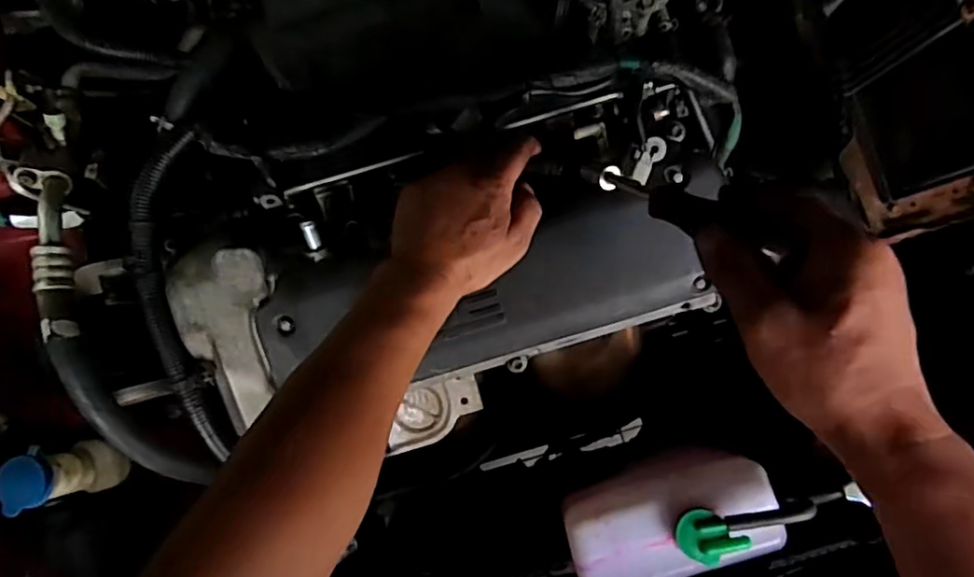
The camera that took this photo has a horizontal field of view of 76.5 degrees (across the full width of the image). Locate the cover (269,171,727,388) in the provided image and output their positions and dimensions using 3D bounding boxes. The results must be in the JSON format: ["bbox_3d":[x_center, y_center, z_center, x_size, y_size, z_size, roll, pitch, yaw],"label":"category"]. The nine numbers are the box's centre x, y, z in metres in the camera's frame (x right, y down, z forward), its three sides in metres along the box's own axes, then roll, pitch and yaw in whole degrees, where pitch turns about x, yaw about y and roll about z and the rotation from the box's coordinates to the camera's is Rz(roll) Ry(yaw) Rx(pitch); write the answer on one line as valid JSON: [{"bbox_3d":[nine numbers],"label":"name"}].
[{"bbox_3d":[-0.006,0.009,0.510,0.356,0.052,0.127,-13,83,0],"label":"cover"}]

